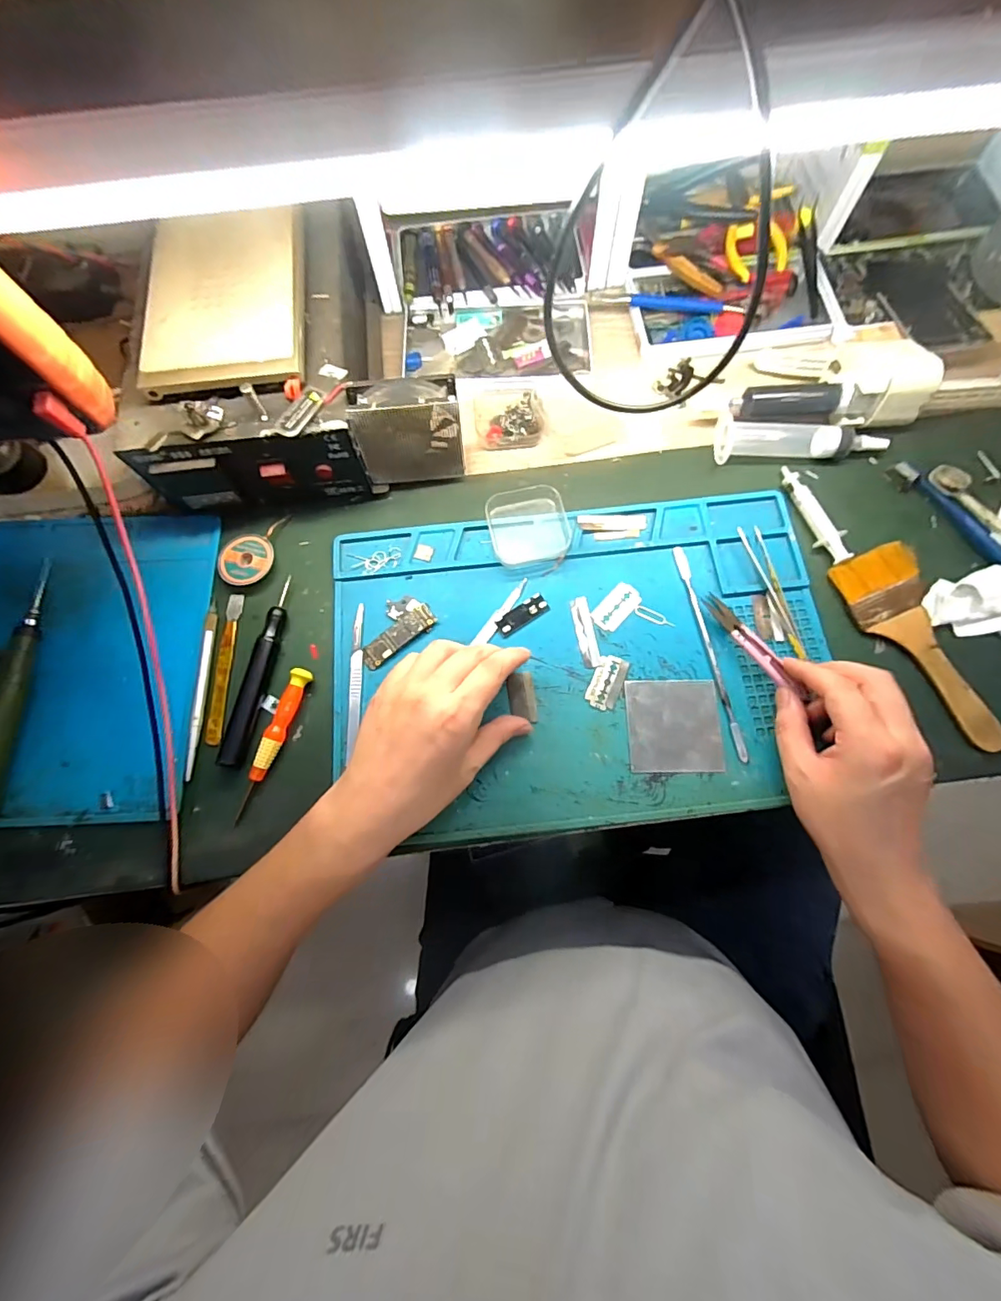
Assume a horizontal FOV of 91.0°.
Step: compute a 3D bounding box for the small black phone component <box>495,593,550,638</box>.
[{"bbox_3d":[0.017,-0.028,0.388,0.044,0.004,0.016,-34,75,-8],"label":"small black phone component"}]

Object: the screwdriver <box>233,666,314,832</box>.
[{"bbox_3d":[-0.168,0.067,0.362,0.012,0.012,0.113,18,74,7],"label":"screwdriver"}]

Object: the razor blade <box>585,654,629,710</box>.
[{"bbox_3d":[0.080,0.024,0.372,0.023,0.004,0.042,22,75,8],"label":"razor blade"}]

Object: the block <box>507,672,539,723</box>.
[{"bbox_3d":[0.016,0.035,0.370,0.020,0.004,0.037,-8,73,-1],"label":"block"}]

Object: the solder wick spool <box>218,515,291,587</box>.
[{"bbox_3d":[-0.206,-0.086,0.410,0.042,0.013,0.069,14,74,6],"label":"solder wick spool"}]

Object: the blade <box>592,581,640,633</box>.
[{"bbox_3d":[0.093,-0.035,0.391,0.023,0.004,0.042,40,78,12],"label":"blade"}]

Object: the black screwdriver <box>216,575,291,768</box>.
[{"bbox_3d":[-0.185,0.013,0.377,0.016,0.013,0.148,9,74,4],"label":"black screwdriver"}]

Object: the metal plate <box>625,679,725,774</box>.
[{"bbox_3d":[0.128,0.054,0.360,0.066,0.004,0.067,-1,73,2],"label":"metal plate"}]

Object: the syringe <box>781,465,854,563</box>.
[{"bbox_3d":[0.257,-0.113,0.404,0.019,0.009,0.093,-19,73,-4],"label":"syringe"}]

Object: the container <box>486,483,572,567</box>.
[{"bbox_3d":[0.023,-0.102,0.405,0.064,0.018,0.061,-12,73,-2],"label":"container"}]

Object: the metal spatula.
[{"bbox_3d":[0.161,-0.002,0.377,0.010,0.004,0.172,-10,73,-1],"label":"metal spatula"}]

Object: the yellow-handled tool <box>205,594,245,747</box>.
[{"bbox_3d":[-0.217,0.012,0.387,0.012,0.005,0.121,-1,73,2],"label":"yellow-handled tool"}]

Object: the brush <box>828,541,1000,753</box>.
[{"bbox_3d":[0.325,-0.006,0.374,0.065,0.009,0.163,-24,74,-5],"label":"brush"}]

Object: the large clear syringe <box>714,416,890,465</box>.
[{"bbox_3d":[0.255,-0.182,0.420,0.134,0.026,0.037,0,73,2],"label":"large clear syringe"}]

